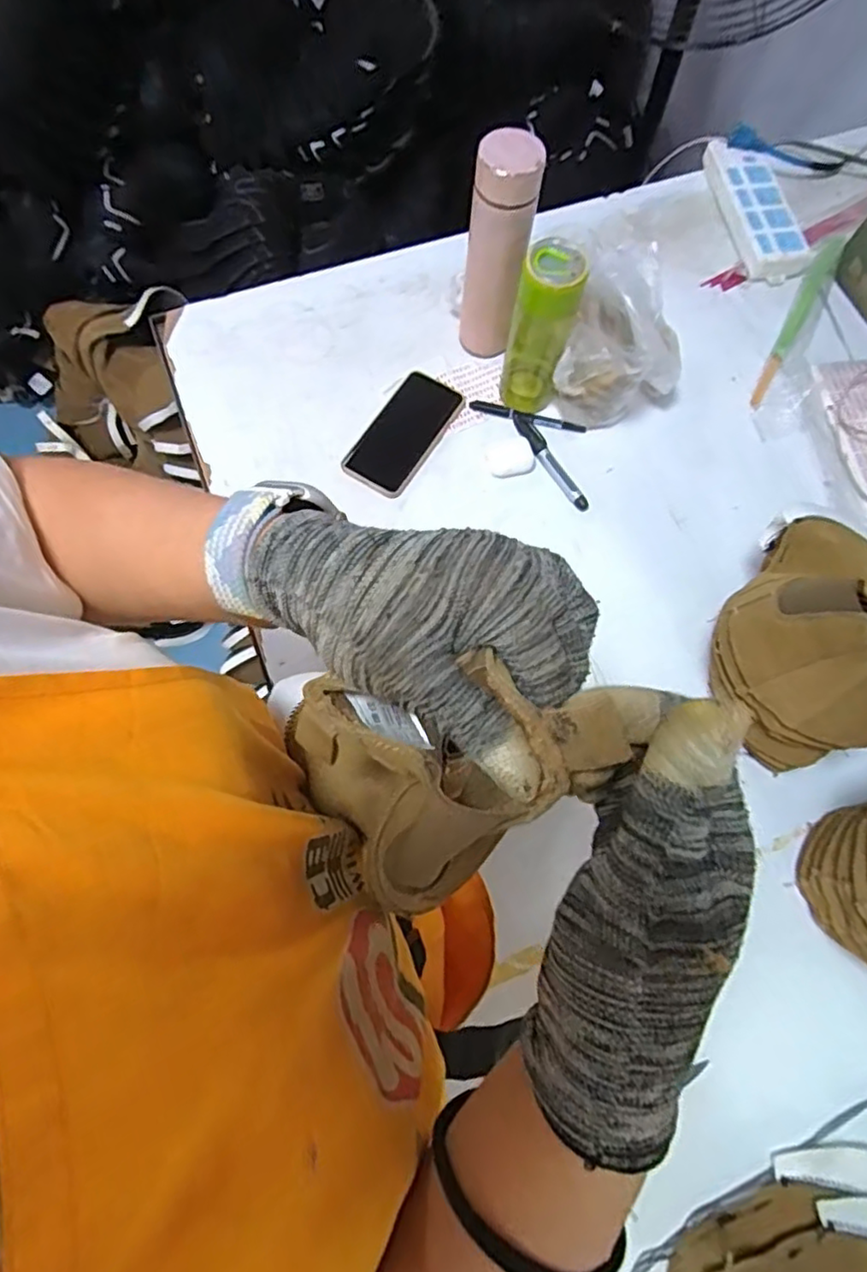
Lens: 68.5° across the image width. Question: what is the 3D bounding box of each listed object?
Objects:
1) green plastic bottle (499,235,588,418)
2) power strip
[{"bbox_3d":[0.115,-0.328,0.696,0.069,0.192,0.067,11,71,2],"label":"green plastic bottle"},{"bbox_3d":[0.445,-0.594,0.884,0.096,0.029,0.240,-3,71,-3],"label":"power strip"}]

